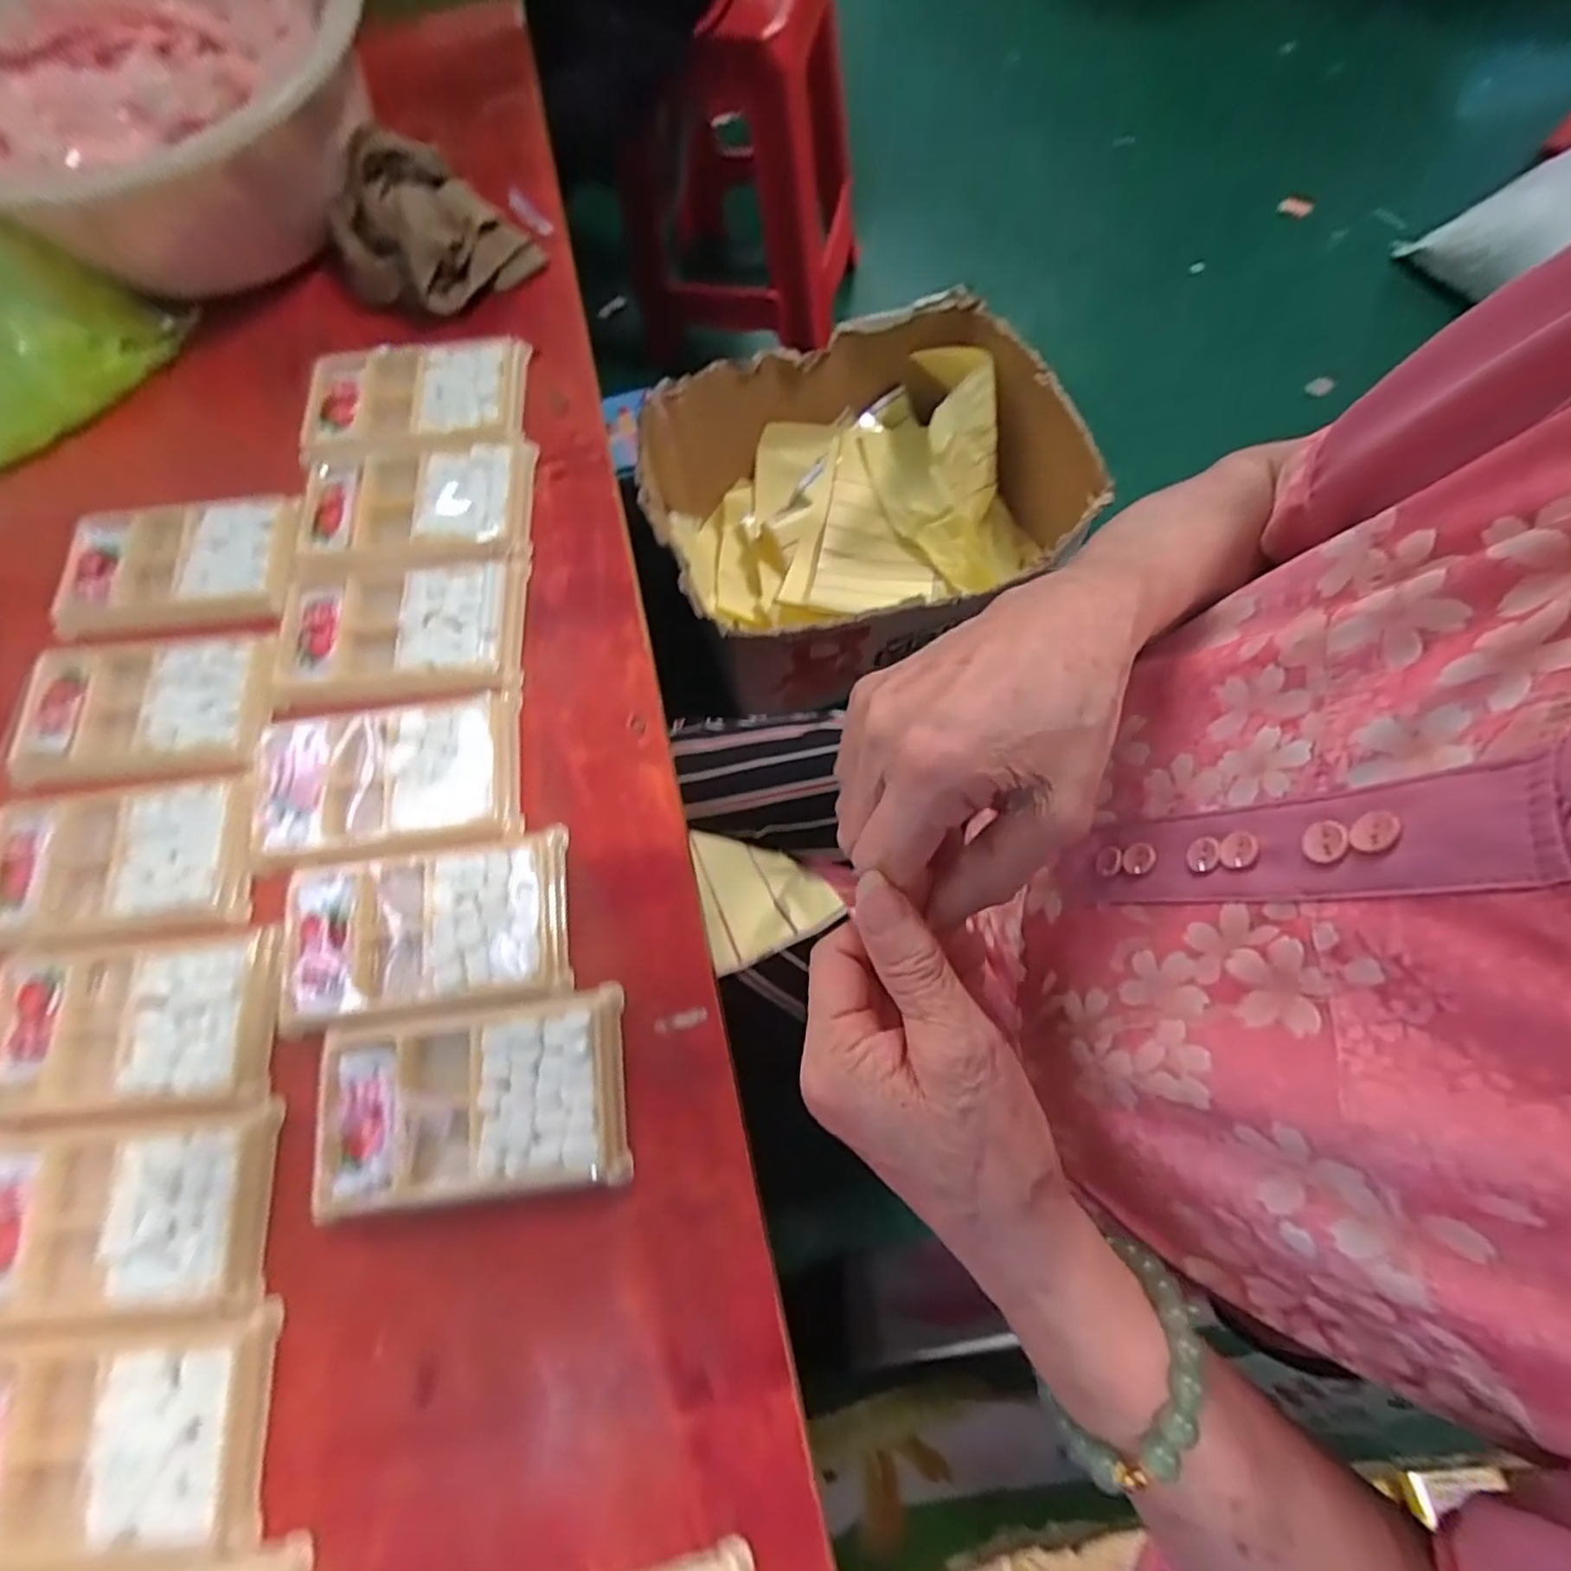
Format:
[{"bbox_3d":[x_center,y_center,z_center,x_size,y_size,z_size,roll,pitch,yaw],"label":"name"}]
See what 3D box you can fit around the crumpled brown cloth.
[{"bbox_3d":[-0.227,-0.351,0.435,0.104,0.055,0.089,-39,75,-10],"label":"crumpled brown cloth"}]

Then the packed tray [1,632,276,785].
[{"bbox_3d":[-0.347,-0.041,0.383,0.137,0.024,0.082,-2,72,1],"label":"packed tray"}]

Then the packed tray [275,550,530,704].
[{"bbox_3d":[-0.211,-0.089,0.378,0.132,0.014,0.083,-3,72,1],"label":"packed tray"}]

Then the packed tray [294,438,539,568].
[{"bbox_3d":[-0.215,-0.162,0.402,0.131,0.010,0.075,-6,72,0],"label":"packed tray"}]

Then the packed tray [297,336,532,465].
[{"bbox_3d":[-0.228,-0.237,0.422,0.138,0.011,0.081,-6,72,-1],"label":"packed tray"}]

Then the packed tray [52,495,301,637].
[{"bbox_3d":[-0.348,-0.128,0.401,0.136,0.017,0.071,-6,72,0],"label":"packed tray"}]

